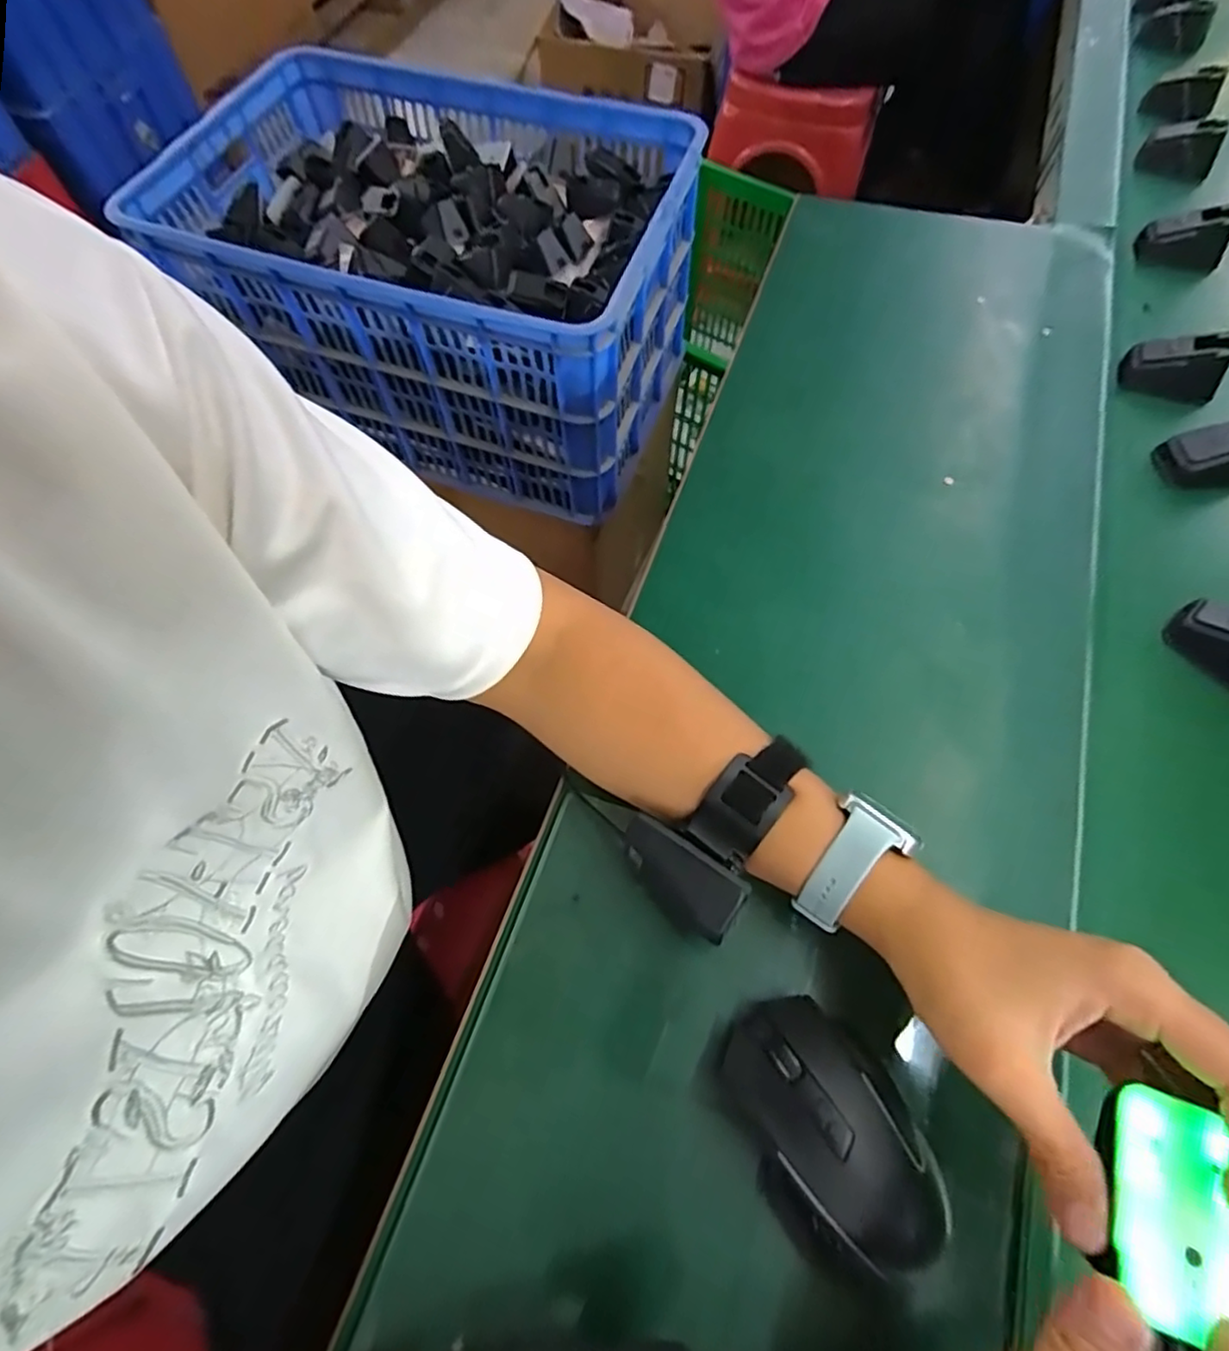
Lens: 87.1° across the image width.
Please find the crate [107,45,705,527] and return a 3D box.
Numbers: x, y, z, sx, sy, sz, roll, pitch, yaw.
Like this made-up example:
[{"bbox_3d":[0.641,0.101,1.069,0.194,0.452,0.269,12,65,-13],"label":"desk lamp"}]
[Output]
[{"bbox_3d":[-0.228,-0.528,0.884,0.632,0.287,0.406,20,66,12],"label":"crate"}]

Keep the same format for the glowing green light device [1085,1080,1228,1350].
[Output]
[{"bbox_3d":[0.195,0.184,0.223,0.044,0.010,0.067,16,66,11],"label":"glowing green light device"}]

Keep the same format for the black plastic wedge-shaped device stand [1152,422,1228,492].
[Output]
[{"bbox_3d":[0.443,-0.162,0.476,0.064,0.046,0.041,-2,64,2],"label":"black plastic wedge-shaped device stand"}]

